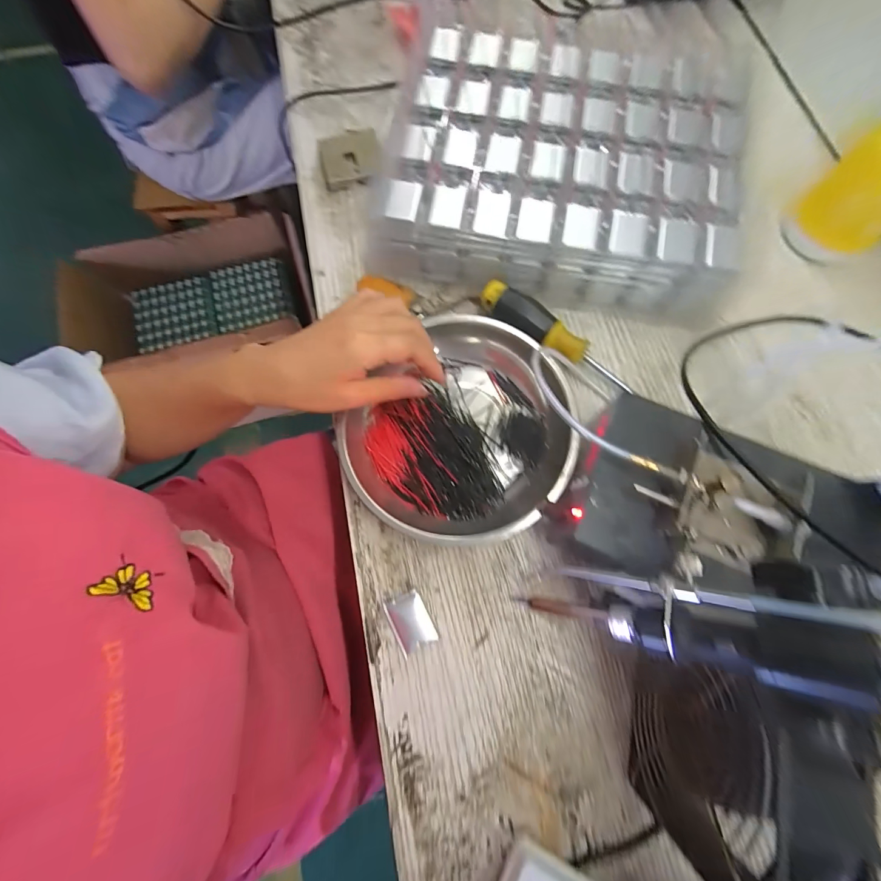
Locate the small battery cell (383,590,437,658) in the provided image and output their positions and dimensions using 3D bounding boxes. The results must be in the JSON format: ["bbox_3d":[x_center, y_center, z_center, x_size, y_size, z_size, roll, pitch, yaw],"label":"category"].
[{"bbox_3d":[-0.023,0.139,0.285,0.029,0.007,0.038,-26,76,-5],"label":"small battery cell"}]

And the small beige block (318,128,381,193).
[{"bbox_3d":[-0.099,-0.308,0.407,0.064,0.013,0.068,-16,75,-2],"label":"small beige block"}]

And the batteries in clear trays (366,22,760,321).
[{"bbox_3d":[0.108,-0.256,0.353,0.308,0.071,0.240,12,76,5],"label":"batteries in clear trays"}]

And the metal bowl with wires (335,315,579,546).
[{"bbox_3d":[0.017,-0.008,0.308,0.170,0.040,0.180,43,81,12],"label":"metal bowl with wires"}]

